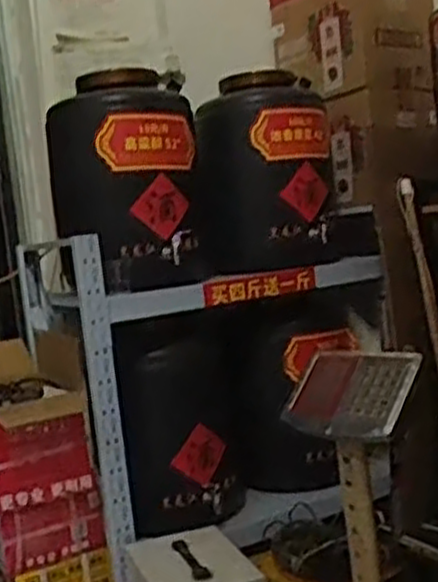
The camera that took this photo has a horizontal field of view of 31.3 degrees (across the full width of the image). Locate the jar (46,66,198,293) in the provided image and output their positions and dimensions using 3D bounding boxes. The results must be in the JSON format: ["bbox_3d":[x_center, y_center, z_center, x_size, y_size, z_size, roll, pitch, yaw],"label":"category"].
[{"bbox_3d":[-0.198,-0.224,1.613,0.291,0.418,0.292,-7,4,-10],"label":"jar"}]

